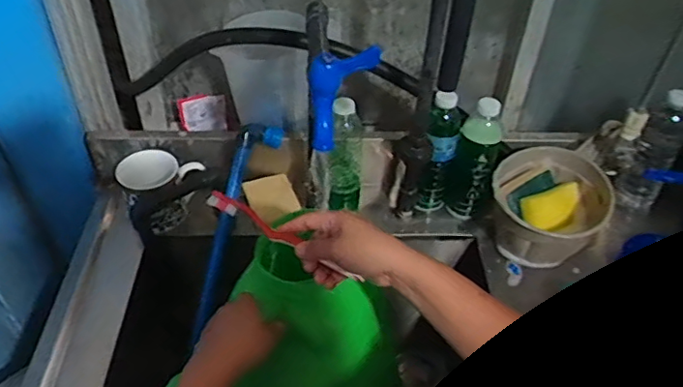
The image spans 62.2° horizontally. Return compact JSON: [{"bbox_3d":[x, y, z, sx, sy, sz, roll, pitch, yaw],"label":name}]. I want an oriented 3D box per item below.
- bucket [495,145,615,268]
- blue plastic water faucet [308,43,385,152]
[{"bbox_3d":[0.317,0.030,0.888,0.171,0.112,0.177,28,49,24],"label":"bucket"},{"bbox_3d":[-0.003,-0.099,0.552,0.047,0.079,0.084,26,48,23],"label":"blue plastic water faucet"}]

